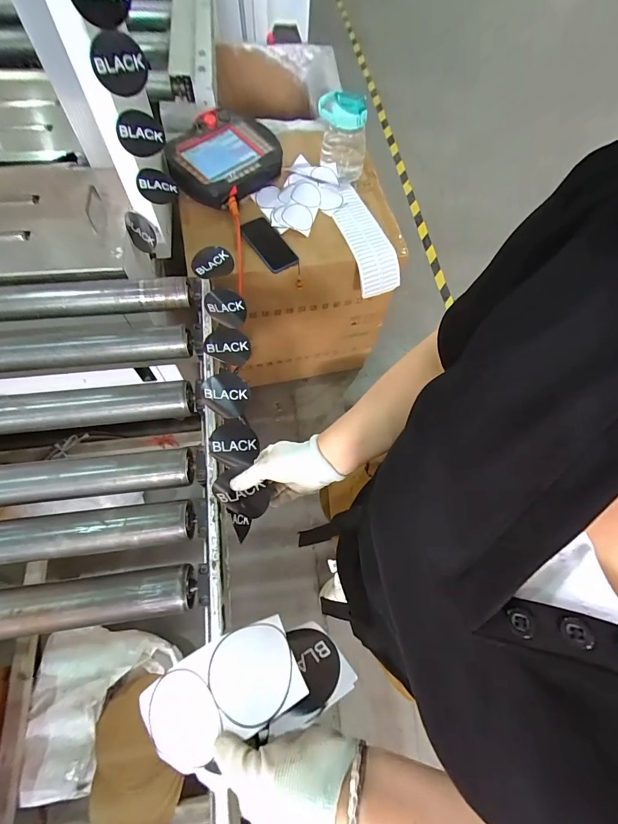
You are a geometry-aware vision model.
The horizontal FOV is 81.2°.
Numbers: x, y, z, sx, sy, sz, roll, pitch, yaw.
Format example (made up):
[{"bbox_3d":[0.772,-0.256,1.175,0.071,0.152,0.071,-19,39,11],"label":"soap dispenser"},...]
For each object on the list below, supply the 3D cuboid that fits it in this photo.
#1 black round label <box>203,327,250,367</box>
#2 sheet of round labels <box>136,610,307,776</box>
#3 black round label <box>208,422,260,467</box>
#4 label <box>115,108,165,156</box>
[{"bbox_3d":[-0.136,-0.112,0.608,0.074,0.013,0.072,4,69,-11],"label":"black round label"},{"bbox_3d":[-0.084,0.262,0.338,0.161,0.024,0.080,-34,58,4],"label":"sheet of round labels"},{"bbox_3d":[-0.112,0.047,0.547,0.071,0.016,0.074,14,50,-18],"label":"black round label"},{"bbox_3d":[-0.289,-0.477,0.619,0.072,0.073,0.012,0,65,-40],"label":"label"}]

